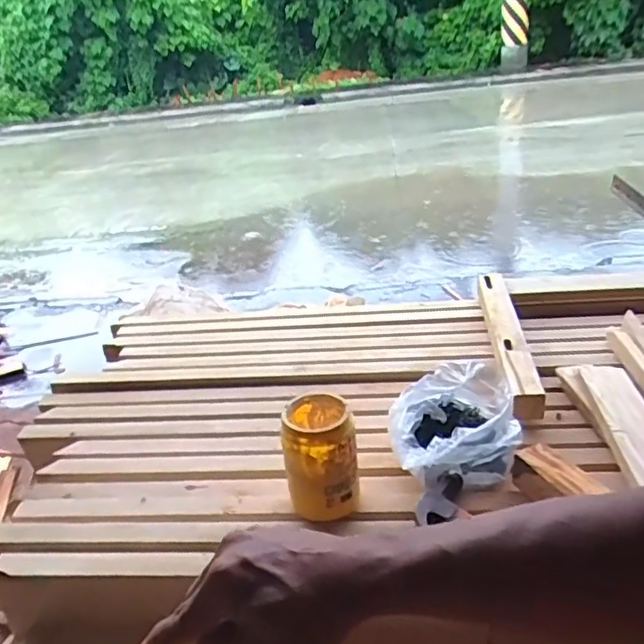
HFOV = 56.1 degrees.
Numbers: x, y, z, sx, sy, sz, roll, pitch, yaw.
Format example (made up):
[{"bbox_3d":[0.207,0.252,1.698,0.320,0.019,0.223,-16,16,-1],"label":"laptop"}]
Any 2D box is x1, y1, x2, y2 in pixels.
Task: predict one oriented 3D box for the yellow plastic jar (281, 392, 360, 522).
[{"bbox_3d":[0.002,0.178,0.785,0.089,0.142,0.092,-6,27,2],"label":"yellow plastic jar"}]

